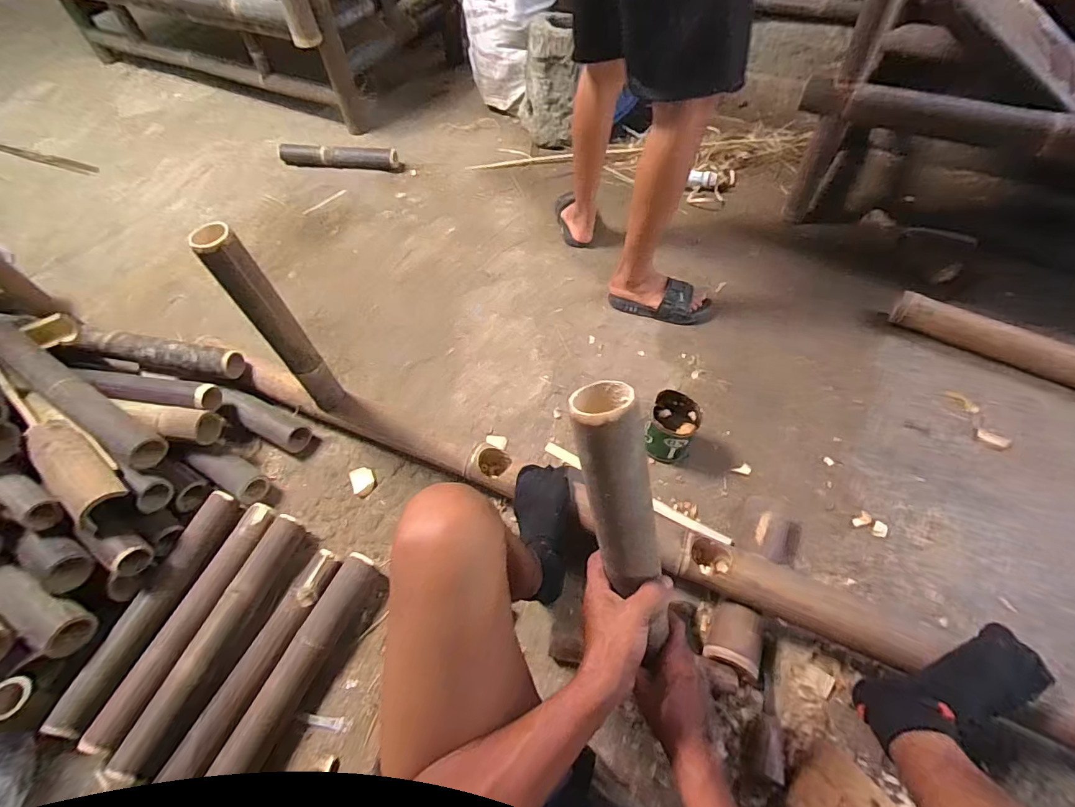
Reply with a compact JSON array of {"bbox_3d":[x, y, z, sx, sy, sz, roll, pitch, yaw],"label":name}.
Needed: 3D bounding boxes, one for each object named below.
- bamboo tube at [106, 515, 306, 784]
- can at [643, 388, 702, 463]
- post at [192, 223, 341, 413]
[{"bbox_3d":[-0.514,0.370,0.804,0.079,0.051,0.405,13,55,12],"label":"bamboo tube"},{"bbox_3d":[0.276,0.050,1.008,0.098,0.106,0.108,20,58,17],"label":"can"},{"bbox_3d":[-0.461,-0.130,0.885,0.072,0.412,0.060,-33,59,-20],"label":"post"}]

